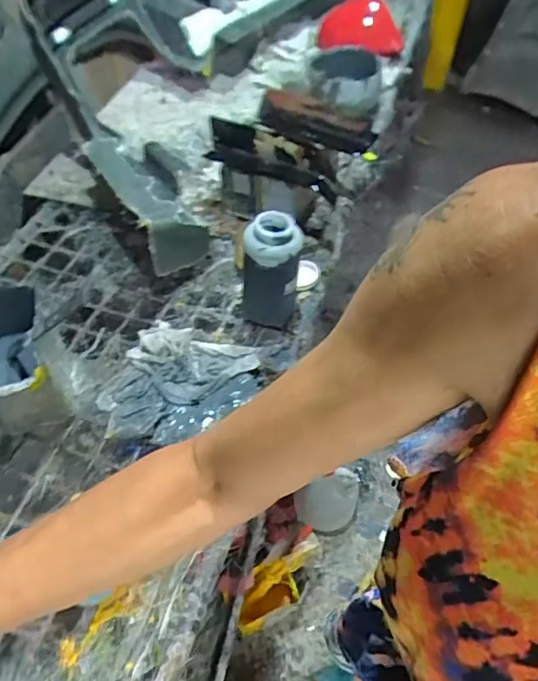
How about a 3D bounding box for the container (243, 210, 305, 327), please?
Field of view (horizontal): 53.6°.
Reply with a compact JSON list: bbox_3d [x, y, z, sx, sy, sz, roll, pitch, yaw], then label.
[{"bbox_3d":[0.004,-0.105,0.862,0.089,0.195,0.074,1,52,-1],"label":"container"}]

